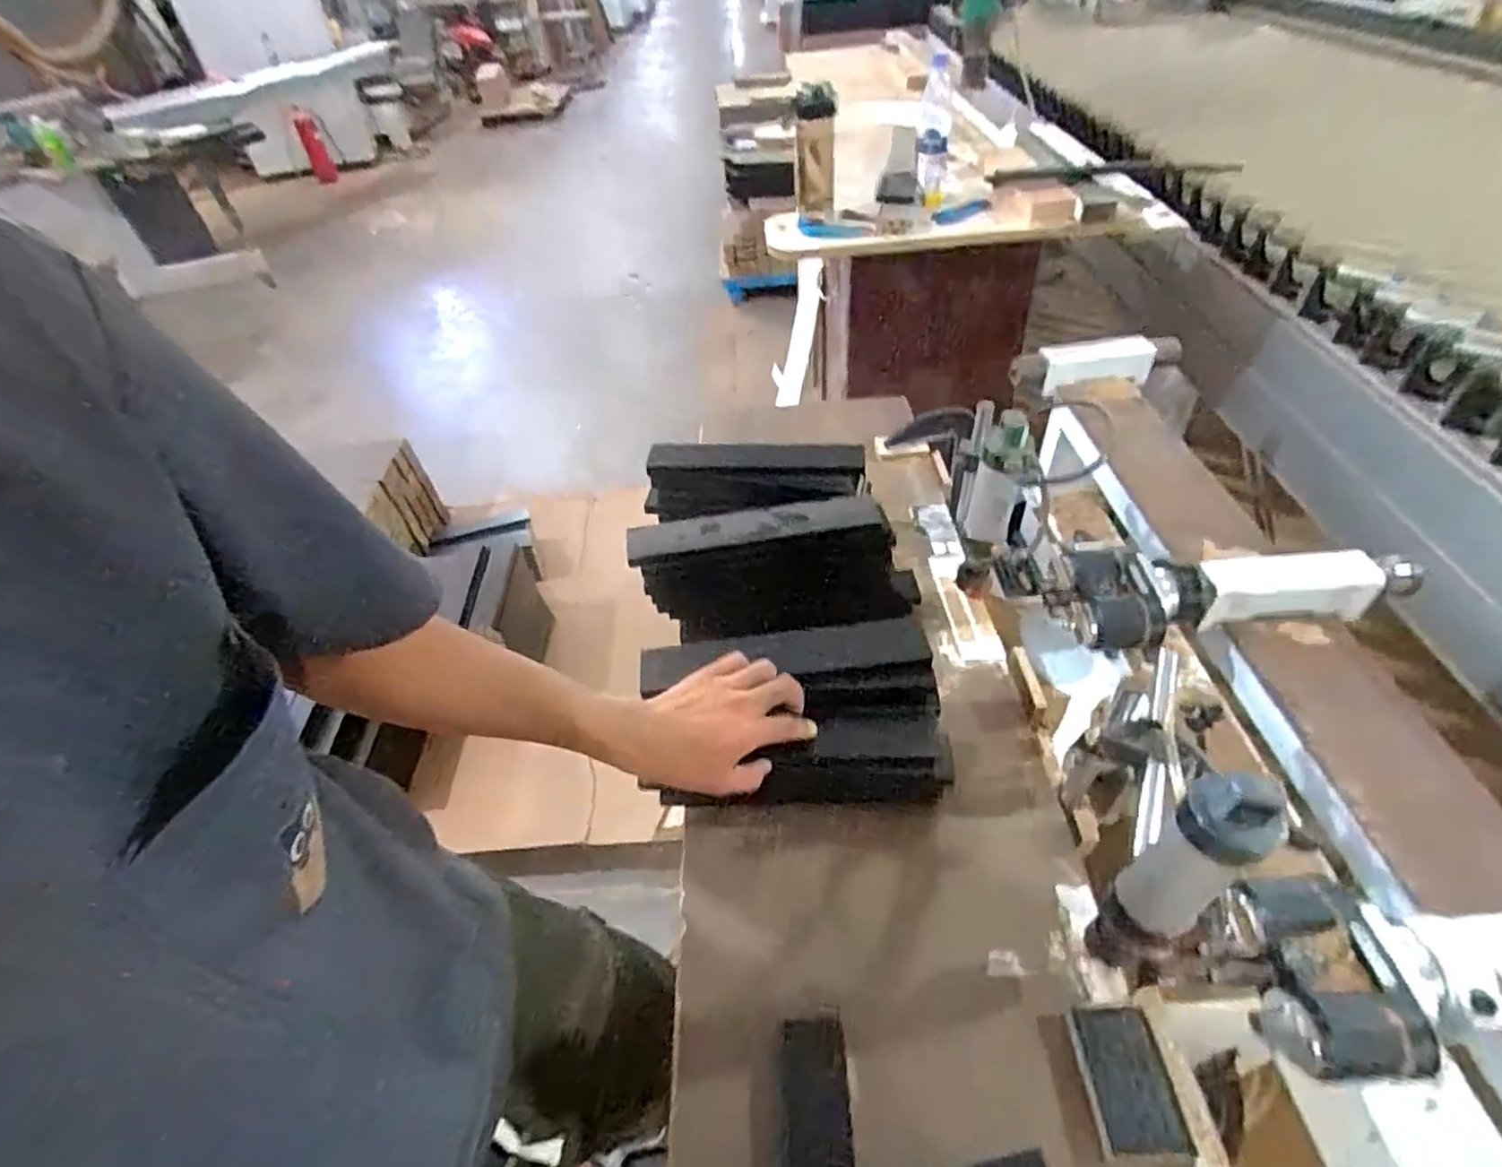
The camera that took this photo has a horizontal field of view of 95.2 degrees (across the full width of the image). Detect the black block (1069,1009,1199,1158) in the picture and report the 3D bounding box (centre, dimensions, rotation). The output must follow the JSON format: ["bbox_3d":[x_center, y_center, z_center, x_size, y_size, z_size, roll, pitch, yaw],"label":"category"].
[{"bbox_3d":[0.283,0.376,0.521,0.060,0.012,0.090,-4,45,3],"label":"black block"}]

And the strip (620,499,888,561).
[{"bbox_3d":[0.004,-0.064,0.760,0.280,0.023,0.038,-10,45,-3],"label":"strip"}]

